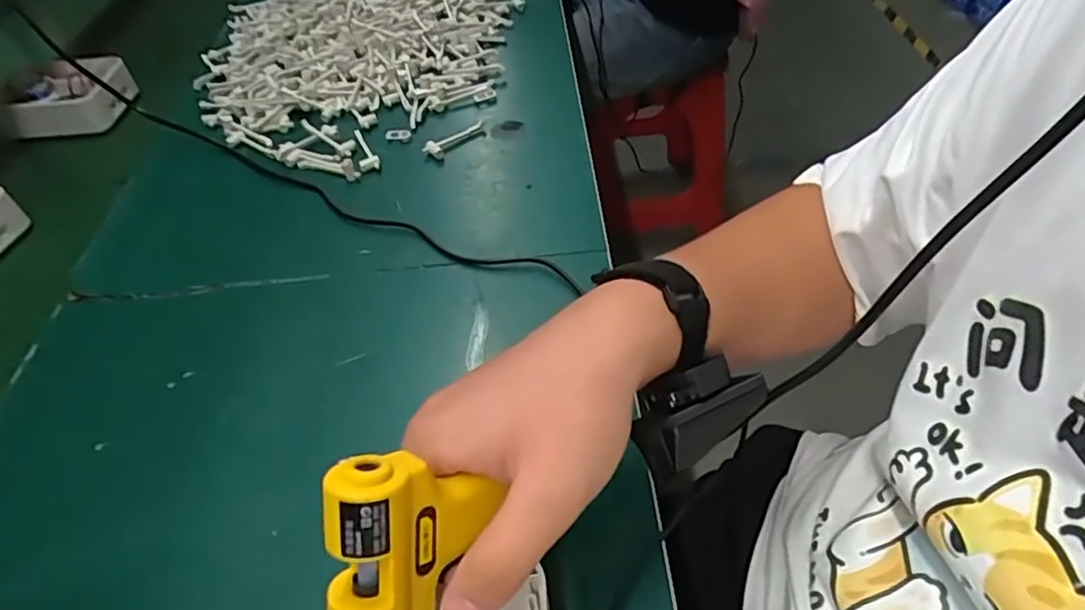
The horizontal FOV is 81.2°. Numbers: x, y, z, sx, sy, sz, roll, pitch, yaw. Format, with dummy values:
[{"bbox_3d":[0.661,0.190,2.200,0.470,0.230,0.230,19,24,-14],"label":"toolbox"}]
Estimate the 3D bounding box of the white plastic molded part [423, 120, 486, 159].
[{"bbox_3d":[-0.083,-0.163,0.616,0.071,0.008,0.022,-35,55,-24],"label":"white plastic molded part"}]

